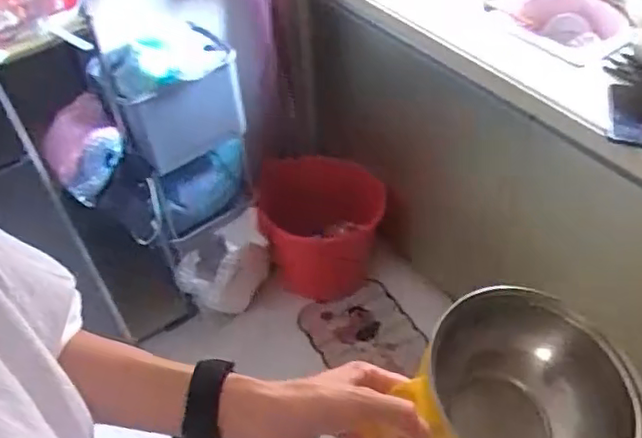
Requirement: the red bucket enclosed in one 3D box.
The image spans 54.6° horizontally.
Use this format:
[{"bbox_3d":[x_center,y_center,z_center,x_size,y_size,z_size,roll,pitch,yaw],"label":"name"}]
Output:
[{"bbox_3d":[-0.018,0.011,1.680,0.348,0.219,0.334,-2,46,2],"label":"red bucket"}]

